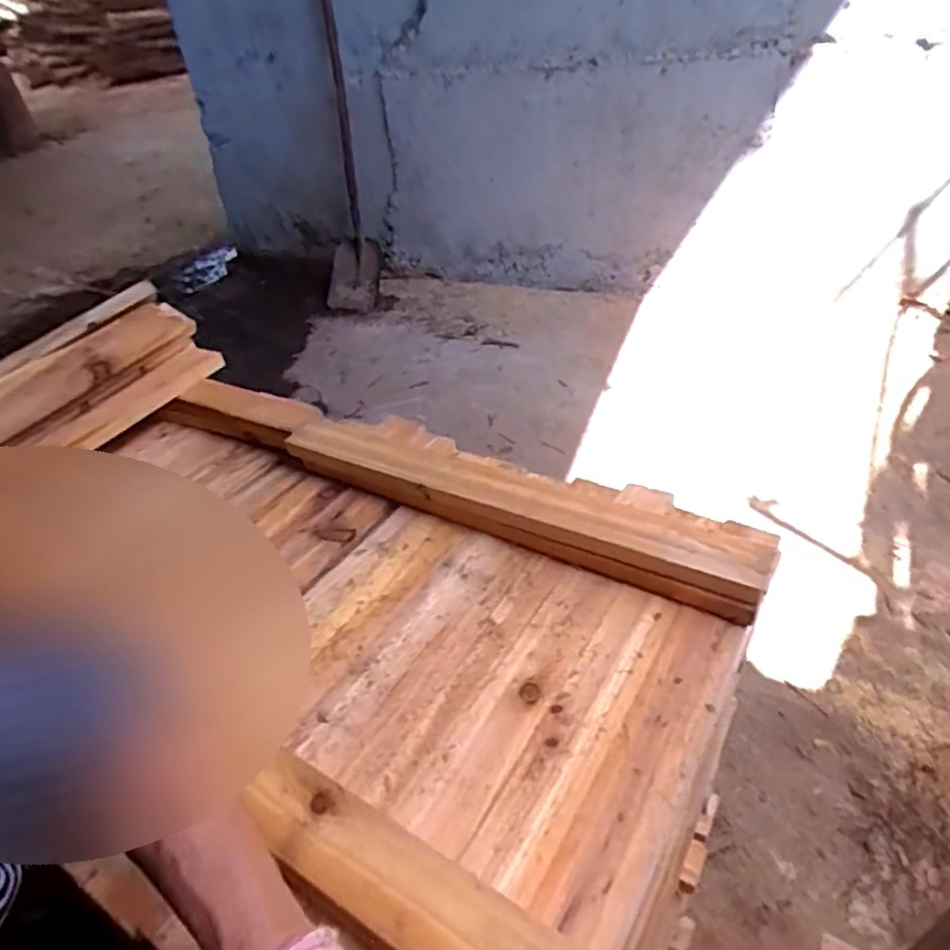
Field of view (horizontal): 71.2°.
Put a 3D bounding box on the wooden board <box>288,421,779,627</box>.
[{"bbox_3d":[0.017,0.020,0.647,0.491,0.046,0.061,18,44,29],"label":"wooden board"}]

